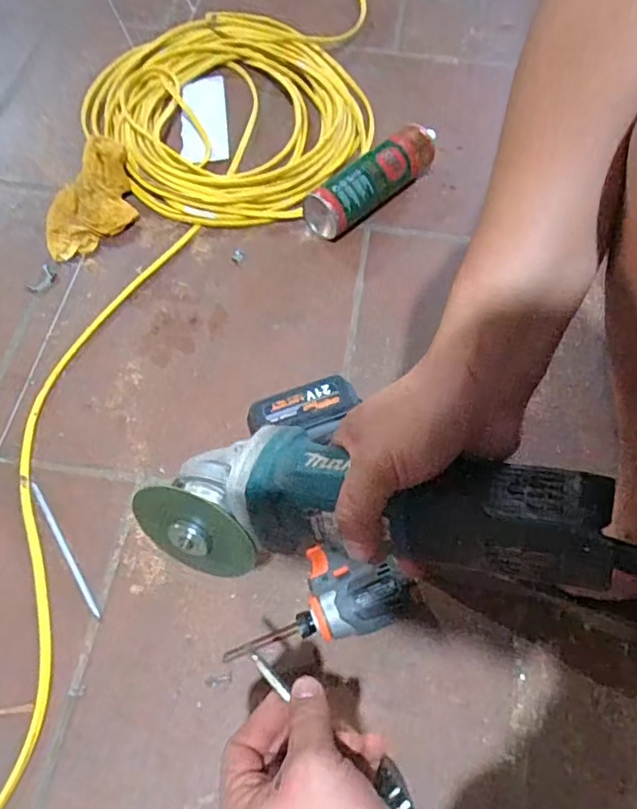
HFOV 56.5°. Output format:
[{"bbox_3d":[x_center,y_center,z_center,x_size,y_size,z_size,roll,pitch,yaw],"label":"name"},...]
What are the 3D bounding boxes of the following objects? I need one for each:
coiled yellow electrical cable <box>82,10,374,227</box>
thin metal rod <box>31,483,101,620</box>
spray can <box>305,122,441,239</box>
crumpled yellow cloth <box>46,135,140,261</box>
[{"bbox_3d":[-0.134,-0.443,0.889,0.415,0.048,0.399,0,62,1],"label":"coiled yellow electrical cable"},{"bbox_3d":[-0.261,0.147,0.607,0.010,0.004,0.163,-32,66,-15],"label":"thin metal rod"},{"bbox_3d":[0.077,-0.305,0.801,0.224,0.067,0.059,-39,68,-18],"label":"spray can"},{"bbox_3d":[-0.315,-0.283,0.804,0.121,0.049,0.165,-12,63,-6],"label":"crumpled yellow cloth"}]

